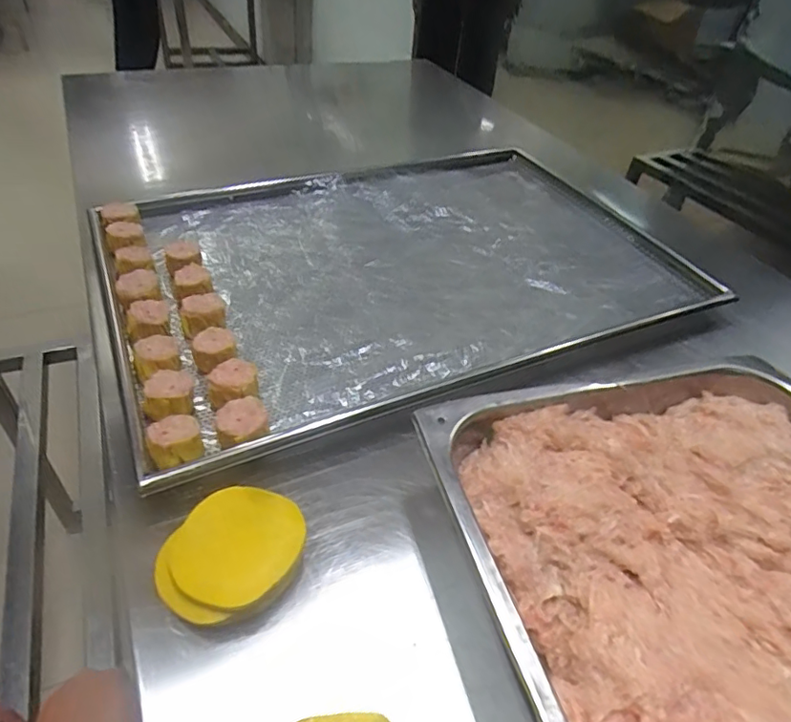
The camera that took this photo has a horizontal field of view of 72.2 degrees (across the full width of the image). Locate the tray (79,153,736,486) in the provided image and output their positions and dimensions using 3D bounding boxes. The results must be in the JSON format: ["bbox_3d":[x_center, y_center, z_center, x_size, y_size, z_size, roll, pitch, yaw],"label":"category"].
[{"bbox_3d":[0.016,-0.124,0.634,0.645,0.045,0.439,-17,44,-22],"label":"tray"}]

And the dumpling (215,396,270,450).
[{"bbox_3d":[-0.116,0.053,0.417,0.037,0.028,0.043,-12,46,-20],"label":"dumpling"}]

